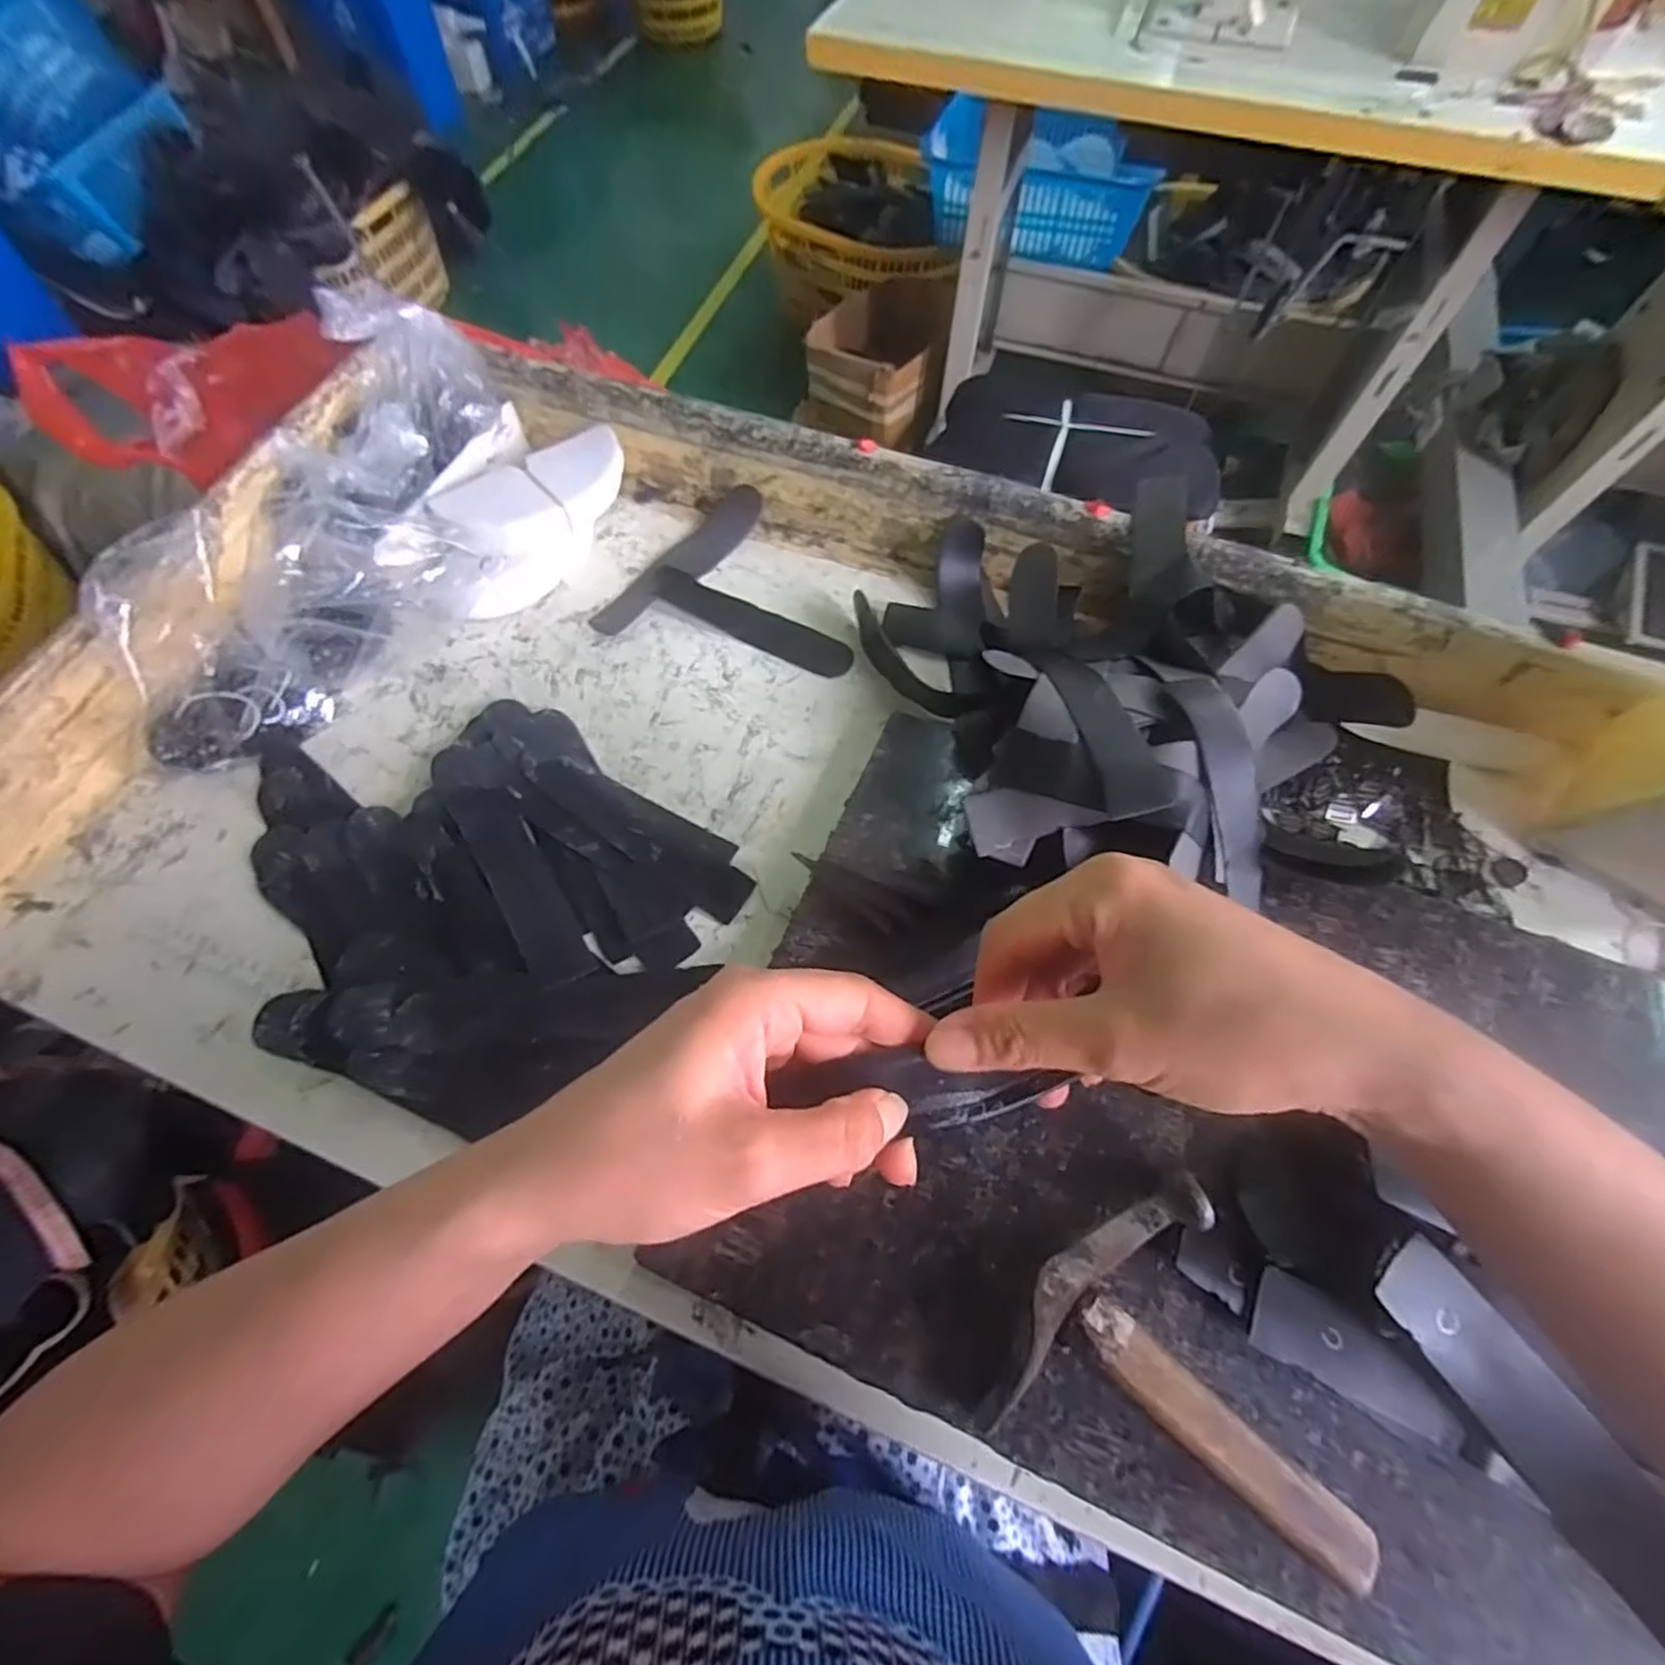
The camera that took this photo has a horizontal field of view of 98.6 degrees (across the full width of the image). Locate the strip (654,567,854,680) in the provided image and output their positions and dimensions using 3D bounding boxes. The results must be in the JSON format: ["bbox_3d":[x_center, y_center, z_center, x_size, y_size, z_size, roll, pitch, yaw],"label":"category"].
[{"bbox_3d":[-0.065,-0.166,0.567,0.175,0.006,0.037,26,64,10],"label":"strip"}]

